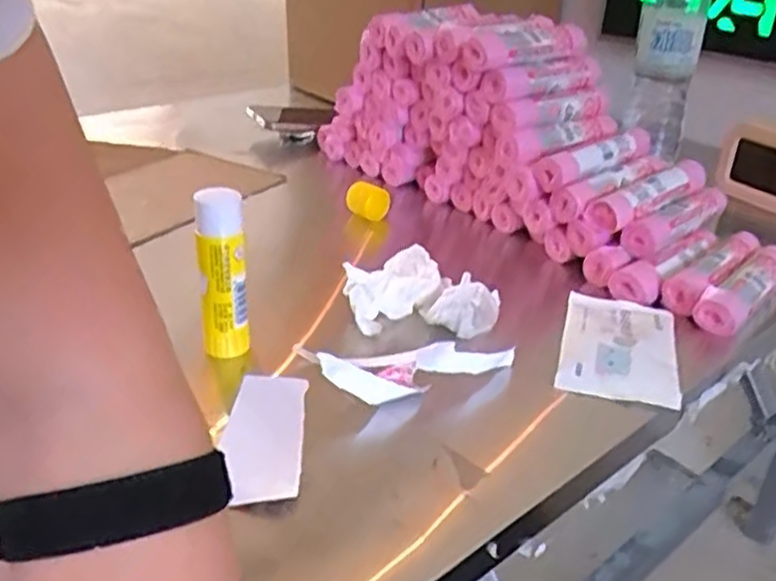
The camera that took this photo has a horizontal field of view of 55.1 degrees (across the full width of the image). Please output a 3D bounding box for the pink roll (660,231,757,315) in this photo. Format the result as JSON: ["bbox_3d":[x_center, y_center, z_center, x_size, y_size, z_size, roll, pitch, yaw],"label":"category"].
[{"bbox_3d":[0.250,-0.015,0.579,0.034,0.031,0.116,25,37,35],"label":"pink roll"}]

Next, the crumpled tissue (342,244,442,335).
[{"bbox_3d":[0.004,-0.004,0.535,0.052,0.029,0.094,19,33,27],"label":"crumpled tissue"}]

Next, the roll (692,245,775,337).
[{"bbox_3d":[0.270,-0.001,0.559,0.031,0.032,0.120,27,37,36],"label":"roll"}]

